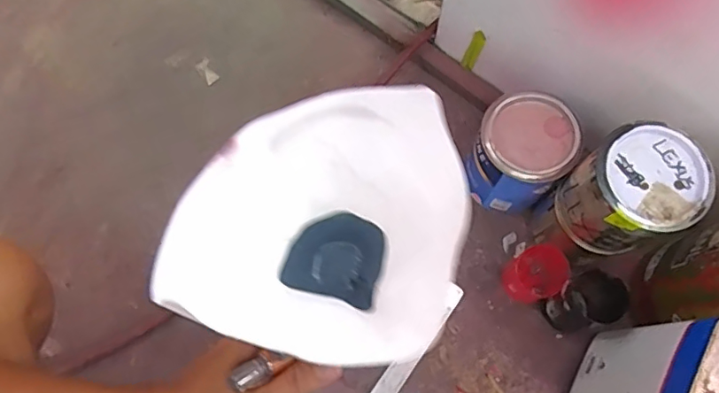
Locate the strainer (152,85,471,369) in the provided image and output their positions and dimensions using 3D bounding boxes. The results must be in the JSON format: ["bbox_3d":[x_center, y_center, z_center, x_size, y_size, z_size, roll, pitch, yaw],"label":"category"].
[{"bbox_3d":[-0.014,0.015,0.244,0.117,0.067,0.112,11,73,5],"label":"strainer"}]

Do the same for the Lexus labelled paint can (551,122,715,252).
[{"bbox_3d":[0.261,-0.001,0.516,0.098,0.119,0.097,-1,72,2],"label":"Lexus labelled paint can"}]

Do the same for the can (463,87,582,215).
[{"bbox_3d":[0.185,-0.049,0.630,0.100,0.136,0.108,-1,72,2],"label":"can"}]

